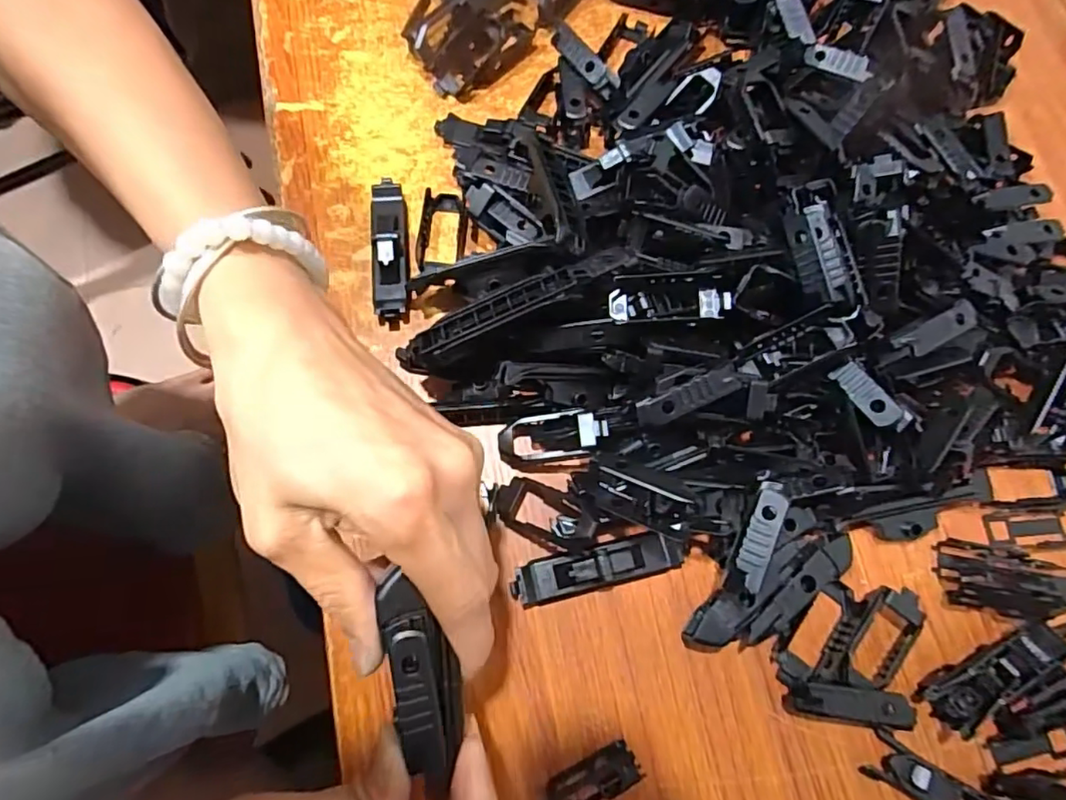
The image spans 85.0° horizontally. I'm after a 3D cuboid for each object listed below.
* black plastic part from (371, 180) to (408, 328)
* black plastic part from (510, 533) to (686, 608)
[{"bbox_3d":[-0.075,-0.077,0.305,0.019,0.009,0.082,-6,76,-3],"label":"black plastic part"},{"bbox_3d":[0.030,0.077,0.266,0.079,0.008,0.019,-12,76,-4],"label":"black plastic part"}]

